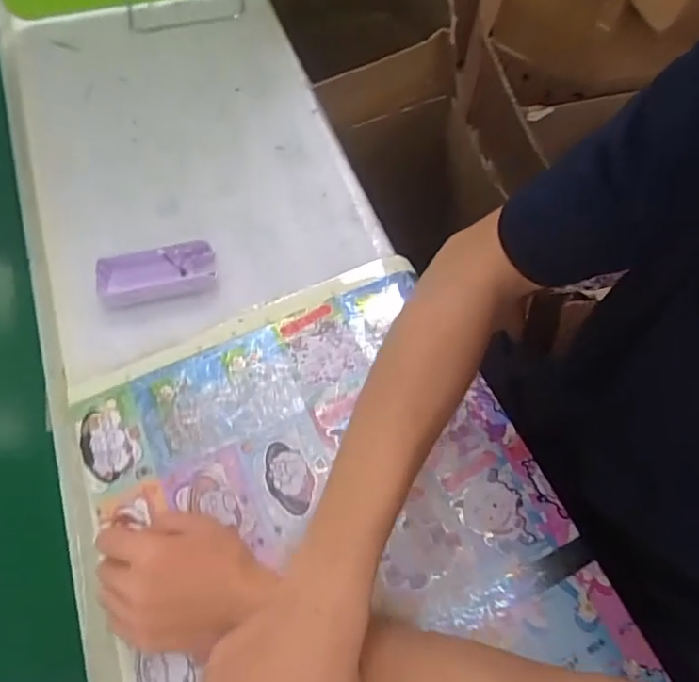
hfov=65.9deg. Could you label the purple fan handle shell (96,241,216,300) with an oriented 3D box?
[{"bbox_3d":[-0.185,-0.065,0.517,0.109,0.018,0.050,-10,63,0],"label":"purple fan handle shell"}]

